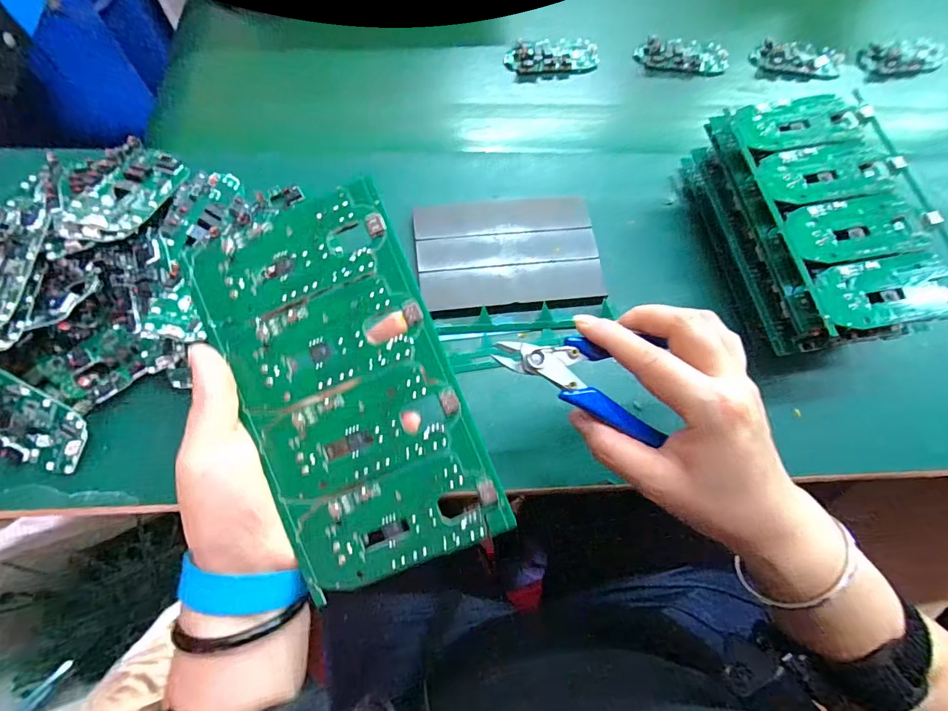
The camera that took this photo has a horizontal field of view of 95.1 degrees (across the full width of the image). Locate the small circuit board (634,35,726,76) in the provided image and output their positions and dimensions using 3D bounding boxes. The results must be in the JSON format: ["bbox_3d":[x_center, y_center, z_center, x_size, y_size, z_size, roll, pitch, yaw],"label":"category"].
[{"bbox_3d":[0.223,-0.322,0.466,0.094,0.015,0.043,0,69,-2],"label":"small circuit board"}]

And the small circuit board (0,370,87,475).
[{"bbox_3d":[-0.302,0.045,0.290,0.087,0.008,0.047,25,87,2],"label":"small circuit board"}]

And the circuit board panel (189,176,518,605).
[{"bbox_3d":[-0.063,0.016,0.219,0.105,0.004,0.187,-22,89,1],"label":"circuit board panel"}]

